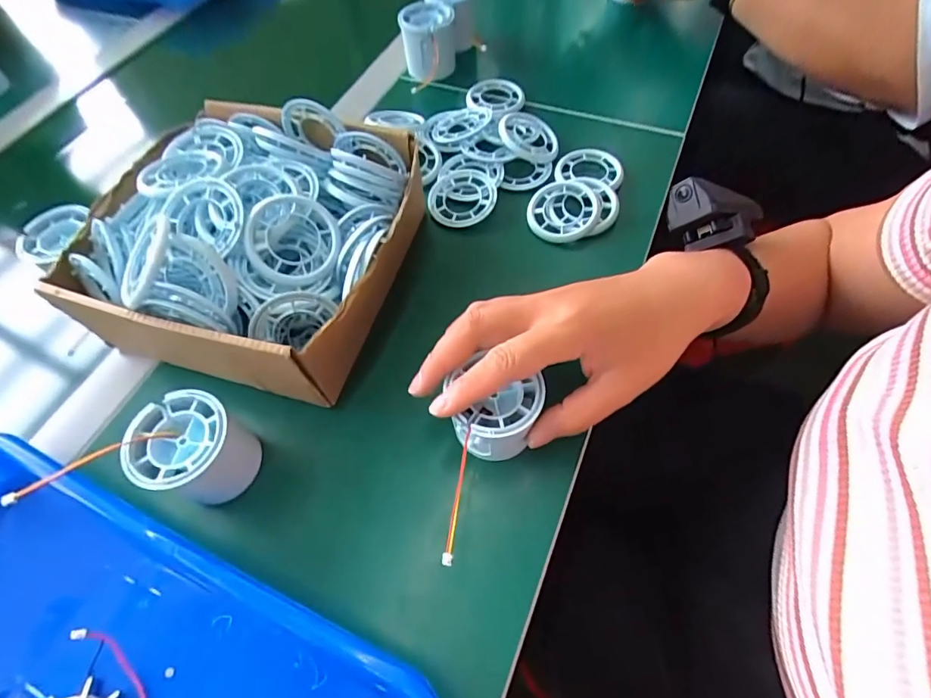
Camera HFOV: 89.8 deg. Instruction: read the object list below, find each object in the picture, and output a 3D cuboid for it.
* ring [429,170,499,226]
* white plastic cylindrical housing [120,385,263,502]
[{"bbox_3d":[-0.002,-0.130,0.396,0.056,0.007,0.060,-3,66,7],"label":"ring"},{"bbox_3d":[-0.156,0.061,0.275,0.051,0.056,0.053,-2,59,4],"label":"white plastic cylindrical housing"}]

